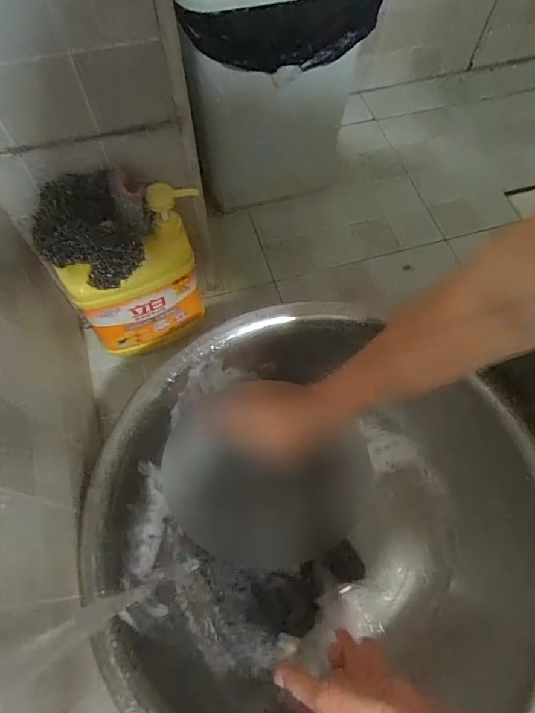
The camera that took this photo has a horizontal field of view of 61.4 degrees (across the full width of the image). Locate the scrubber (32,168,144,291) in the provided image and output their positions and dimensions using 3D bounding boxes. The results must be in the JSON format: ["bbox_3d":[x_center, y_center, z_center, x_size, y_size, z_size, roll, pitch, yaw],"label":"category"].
[{"bbox_3d":[-0.182,-0.120,0.457,0.087,0.050,0.111,-29,91,-15],"label":"scrubber"}]

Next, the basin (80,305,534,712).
[{"bbox_3d":[0.071,0.168,0.488,0.461,0.151,0.432,-15,67,-8],"label":"basin"}]

